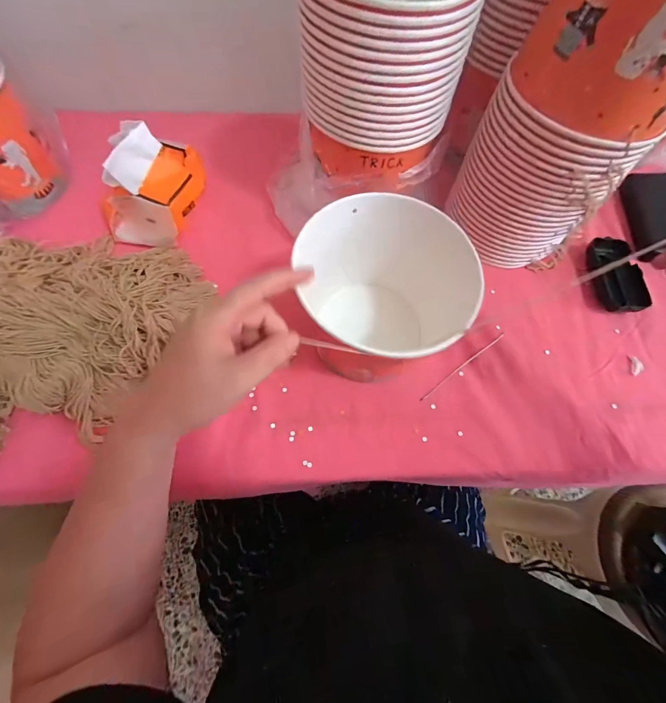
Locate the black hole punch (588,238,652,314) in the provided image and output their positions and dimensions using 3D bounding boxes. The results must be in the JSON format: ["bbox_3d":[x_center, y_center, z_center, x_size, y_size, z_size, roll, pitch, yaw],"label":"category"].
[{"bbox_3d":[0.382,-0.106,0.437,0.053,0.031,0.109,0,70,-2],"label":"black hole punch"}]

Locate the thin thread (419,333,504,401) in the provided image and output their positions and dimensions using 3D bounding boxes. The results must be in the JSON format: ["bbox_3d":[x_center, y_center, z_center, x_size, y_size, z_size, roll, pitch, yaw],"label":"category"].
[{"bbox_3d":[0.159,0.016,0.394,0.142,0.004,0.004,-34,74,-14],"label":"thin thread"}]

